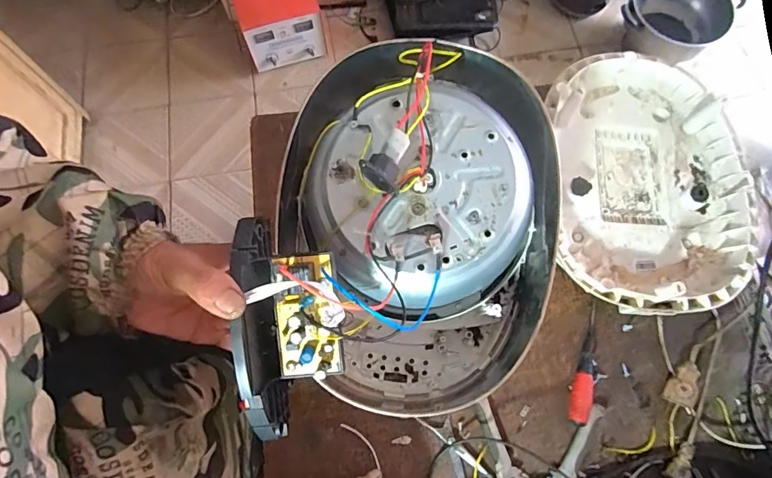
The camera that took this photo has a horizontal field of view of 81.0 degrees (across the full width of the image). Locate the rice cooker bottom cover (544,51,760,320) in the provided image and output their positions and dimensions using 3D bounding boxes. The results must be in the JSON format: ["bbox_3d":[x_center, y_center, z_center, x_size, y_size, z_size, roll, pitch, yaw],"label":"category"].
[{"bbox_3d":[0.330,-0.080,0.578,0.233,0.061,0.340,2,72,1],"label":"rice cooker bottom cover"}]

